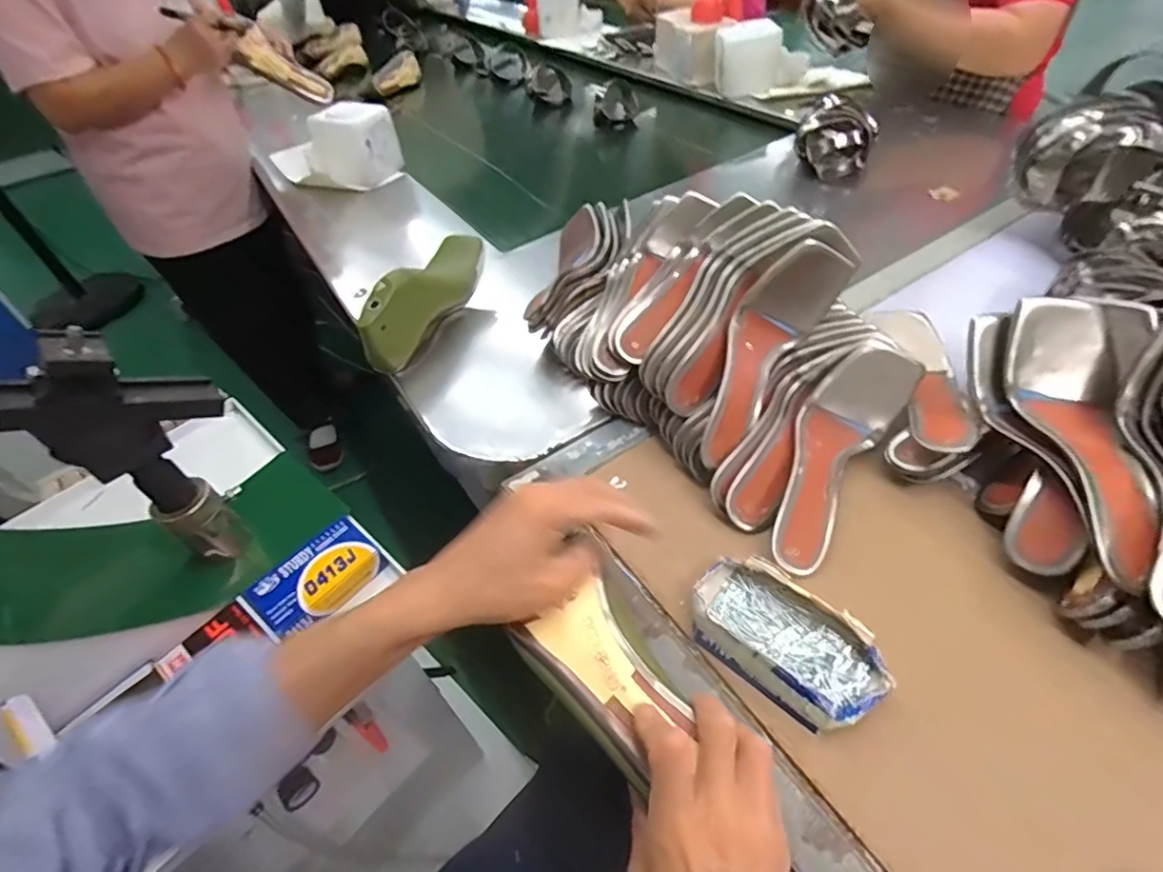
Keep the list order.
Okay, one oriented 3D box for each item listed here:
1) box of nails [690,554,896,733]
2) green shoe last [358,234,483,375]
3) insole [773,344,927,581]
[{"bbox_3d":[0.147,0.148,0.407,0.080,0.034,0.135,-38,54,-25],"label":"box of nails"},{"bbox_3d":[-0.189,-0.172,0.695,0.070,0.101,0.226,7,49,13],"label":"green shoe last"},{"bbox_3d":[0.221,0.016,0.490,0.072,0.051,0.222,25,67,27],"label":"insole"}]

